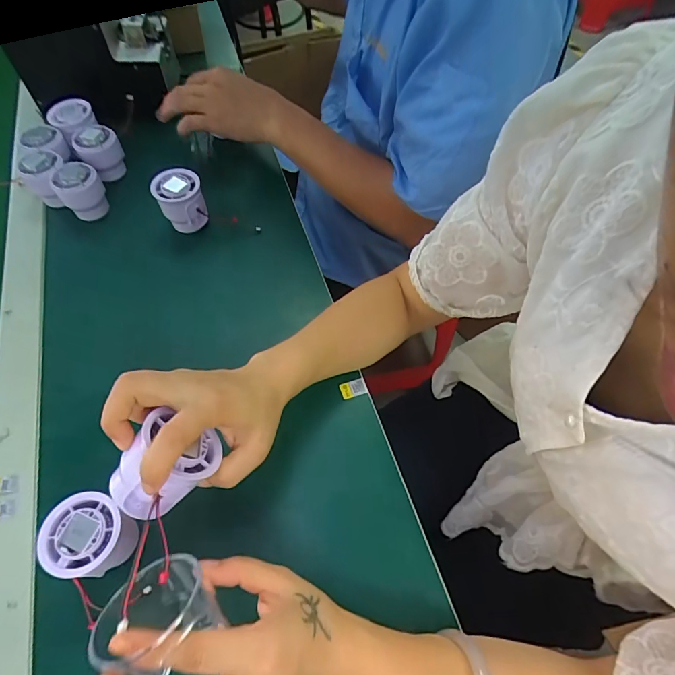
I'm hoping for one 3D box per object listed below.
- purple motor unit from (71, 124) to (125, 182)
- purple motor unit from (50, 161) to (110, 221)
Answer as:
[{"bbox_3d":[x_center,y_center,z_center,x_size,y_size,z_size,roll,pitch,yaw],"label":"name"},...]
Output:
[{"bbox_3d":[-0.293,-0.226,0.516,0.050,0.056,0.050,-27,63,-17],"label":"purple motor unit"},{"bbox_3d":[-0.298,-0.167,0.486,0.049,0.061,0.049,-31,65,-19],"label":"purple motor unit"}]

